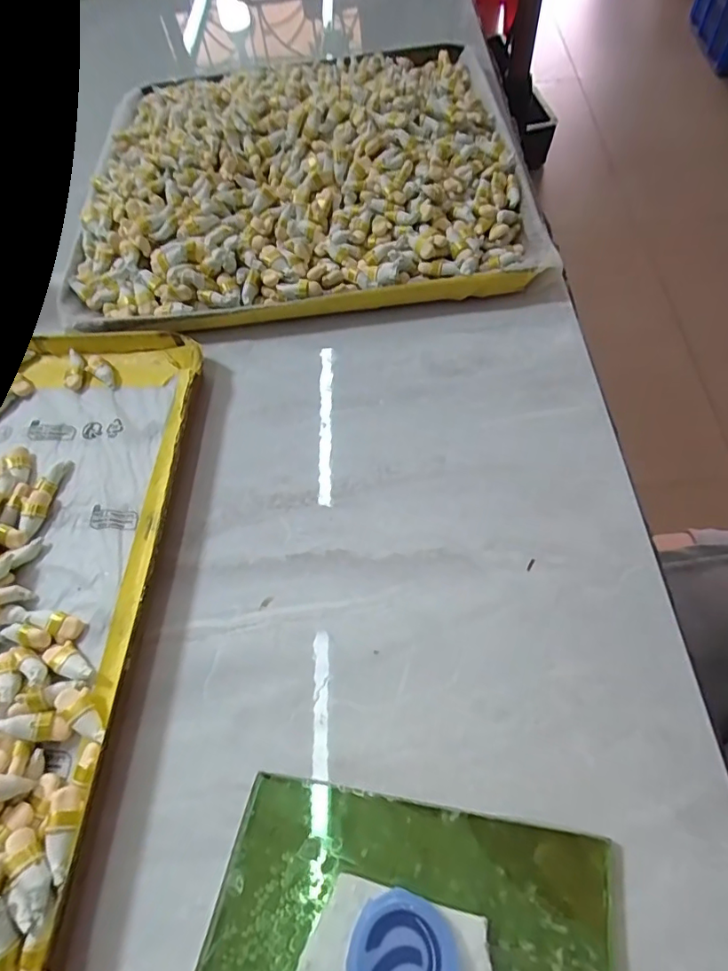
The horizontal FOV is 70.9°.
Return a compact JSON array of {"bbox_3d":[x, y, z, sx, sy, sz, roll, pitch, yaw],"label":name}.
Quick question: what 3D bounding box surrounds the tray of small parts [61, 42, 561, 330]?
[{"bbox_3d":[-0.039,-0.184,0.288,0.236,0.029,0.223,-5,62,0],"label":"tray of small parts"}]

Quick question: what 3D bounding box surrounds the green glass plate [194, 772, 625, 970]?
[{"bbox_3d":[0.012,0.121,0.131,0.105,0.009,0.065,8,63,7],"label":"green glass plate"}]

